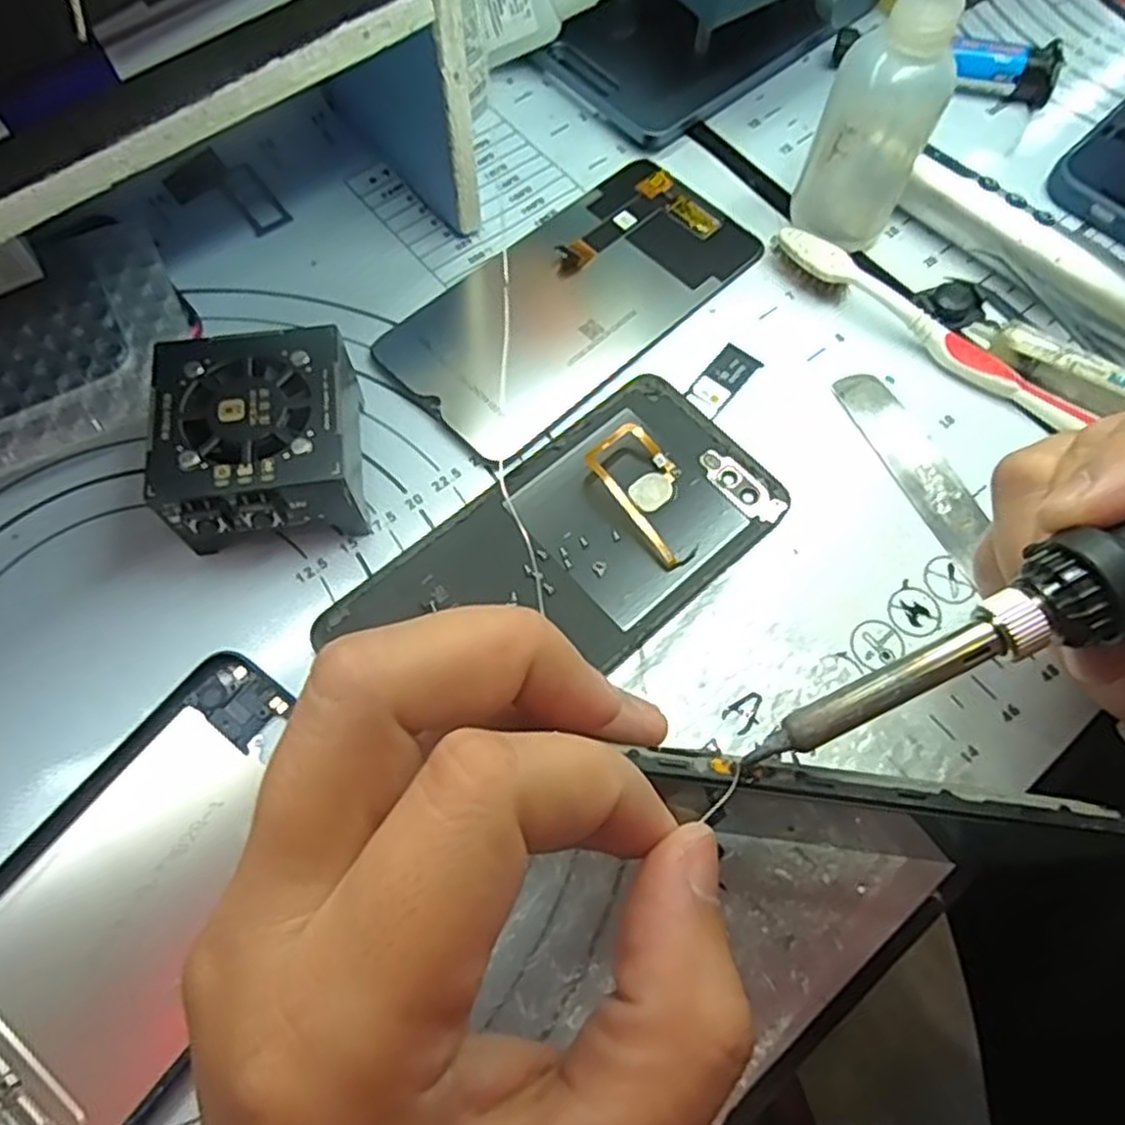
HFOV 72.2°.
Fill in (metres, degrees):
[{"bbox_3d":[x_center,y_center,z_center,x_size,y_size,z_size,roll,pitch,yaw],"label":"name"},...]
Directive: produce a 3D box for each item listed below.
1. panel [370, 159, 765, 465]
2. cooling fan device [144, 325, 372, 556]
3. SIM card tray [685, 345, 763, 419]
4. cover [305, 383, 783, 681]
[{"bbox_3d":[0.005,-0.102,0.293,0.145,0.004,0.070,-42,74,-17],"label":"panel"},{"bbox_3d":[-0.092,-0.036,0.243,0.057,0.038,0.061,-7,67,-4],"label":"cooling fan device"},{"bbox_3d":[0.058,-0.067,0.280,0.014,0.004,0.031,38,71,14],"label":"SIM card tray"},{"bbox_3d":[0.002,-0.003,0.249,0.141,0.010,0.073,-39,73,-16],"label":"cover"}]

